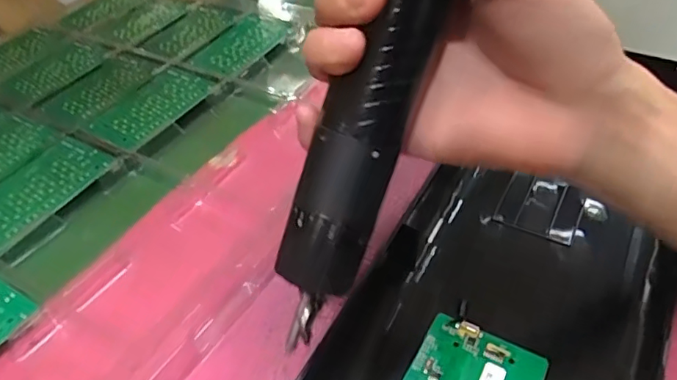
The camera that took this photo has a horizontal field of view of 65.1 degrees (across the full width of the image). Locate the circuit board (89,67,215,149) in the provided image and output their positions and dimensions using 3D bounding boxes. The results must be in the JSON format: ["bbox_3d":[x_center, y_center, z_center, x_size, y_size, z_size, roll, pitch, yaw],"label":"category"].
[{"bbox_3d":[-0.162,-0.073,0.460,0.059,0.005,0.108,19,48,21],"label":"circuit board"}]

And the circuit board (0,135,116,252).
[{"bbox_3d":[-0.224,-0.002,0.389,0.060,0.004,0.106,19,48,21],"label":"circuit board"}]

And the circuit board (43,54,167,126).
[{"bbox_3d":[-0.216,-0.094,0.487,0.065,0.005,0.102,19,48,22],"label":"circuit board"}]

